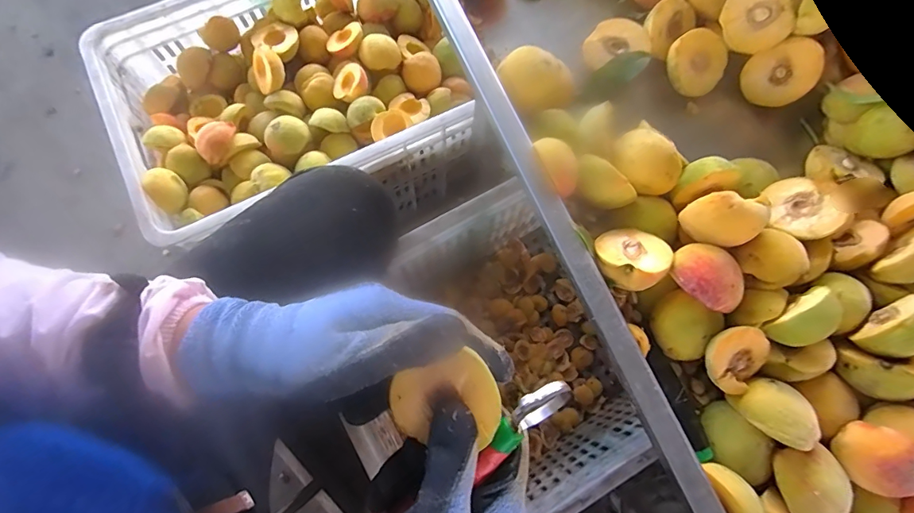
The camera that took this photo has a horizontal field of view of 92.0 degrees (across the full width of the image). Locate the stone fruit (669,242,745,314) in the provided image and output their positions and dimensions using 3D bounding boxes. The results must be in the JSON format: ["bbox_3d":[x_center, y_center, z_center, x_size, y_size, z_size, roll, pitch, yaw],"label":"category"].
[{"bbox_3d":[0.198,0.015,0.346,0.053,0.024,0.046,28,75,6],"label":"stone fruit"}]

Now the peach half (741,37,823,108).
[{"bbox_3d":[0.327,-0.186,0.446,0.031,0.066,0.057,-44,112,-48],"label":"peach half"}]

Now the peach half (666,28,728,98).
[{"bbox_3d":[0.238,-0.194,0.448,0.059,0.027,0.059,-1,97,-9],"label":"peach half"}]

